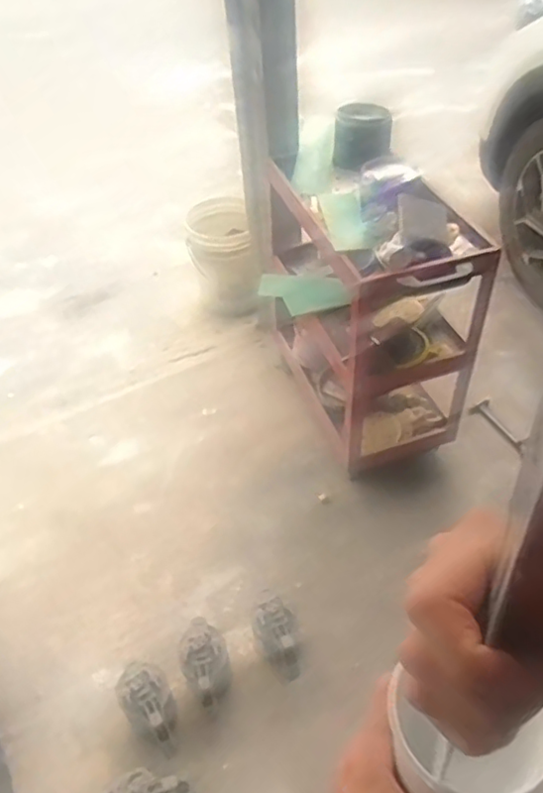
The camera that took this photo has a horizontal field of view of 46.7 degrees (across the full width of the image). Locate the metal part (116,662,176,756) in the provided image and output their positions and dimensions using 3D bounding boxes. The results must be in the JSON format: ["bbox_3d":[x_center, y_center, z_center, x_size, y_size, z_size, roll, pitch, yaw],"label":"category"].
[{"bbox_3d":[-0.254,0.678,1.372,0.104,0.156,0.167,-35,53,-26],"label":"metal part"}]

